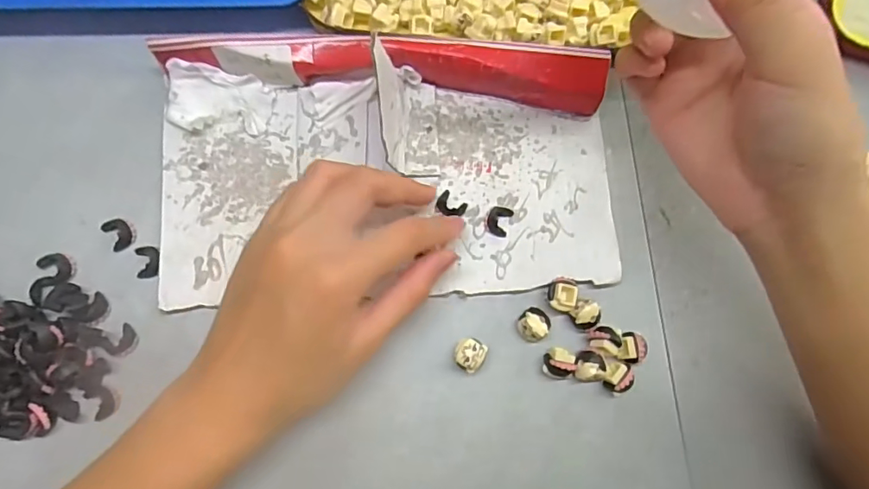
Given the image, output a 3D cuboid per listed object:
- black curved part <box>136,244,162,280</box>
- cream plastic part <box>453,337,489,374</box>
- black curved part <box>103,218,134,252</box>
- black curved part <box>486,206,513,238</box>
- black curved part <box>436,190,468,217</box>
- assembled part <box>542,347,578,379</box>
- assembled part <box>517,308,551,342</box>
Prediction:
[{"bbox_3d":[-0.145,0.009,0.260,0.012,0.004,0.017,-8,82,-5],"label":"black curved part"},{"bbox_3d":[0.017,0.055,0.263,0.016,0.013,0.016,1,82,-4],"label":"cream plastic part"},{"bbox_3d":[-0.161,-0.006,0.262,0.012,0.004,0.016,-30,85,-8],"label":"black curved part"},{"bbox_3d":[0.035,-0.013,0.278,0.013,0.005,0.017,20,81,-1],"label":"black curved part"},{"bbox_3d":[0.009,-0.021,0.277,0.016,0.005,0.012,39,81,2],"label":"black curved part"},{"bbox_3d":[0.065,0.061,0.266,0.016,0.013,0.016,15,81,-2],"label":"assembled part"},{"bbox_3d":[0.052,0.041,0.269,0.016,0.012,0.016,1,82,-4],"label":"assembled part"}]

